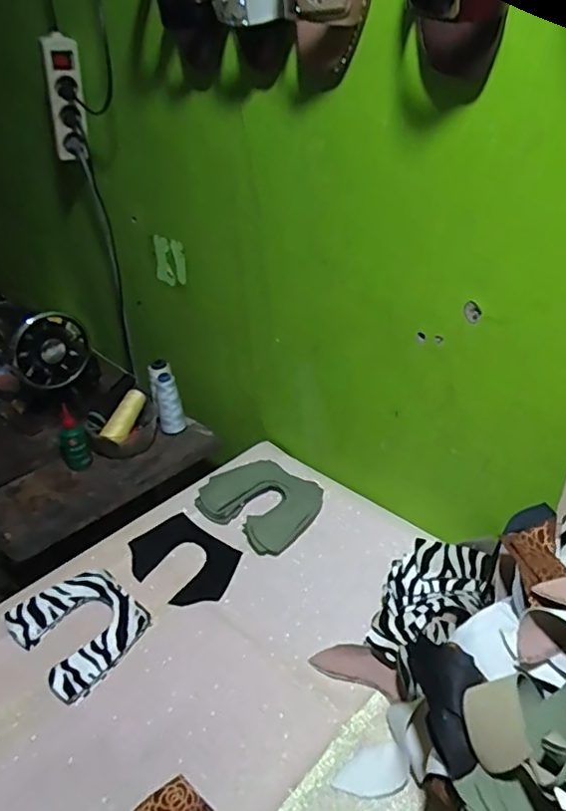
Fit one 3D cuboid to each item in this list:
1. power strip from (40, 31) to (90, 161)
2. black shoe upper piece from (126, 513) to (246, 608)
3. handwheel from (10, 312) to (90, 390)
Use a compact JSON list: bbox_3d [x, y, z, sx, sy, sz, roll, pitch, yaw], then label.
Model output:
[{"bbox_3d":[-0.348,-0.487,0.938,0.053,0.192,0.044,-27,61,-29],"label":"power strip"},{"bbox_3d":[-0.135,0.214,0.794,0.154,0.010,0.112,25,42,31],"label":"black shoe upper piece"},{"bbox_3d":[-0.403,-0.095,1.003,0.130,0.129,0.045,-28,38,-32],"label":"handwheel"}]

